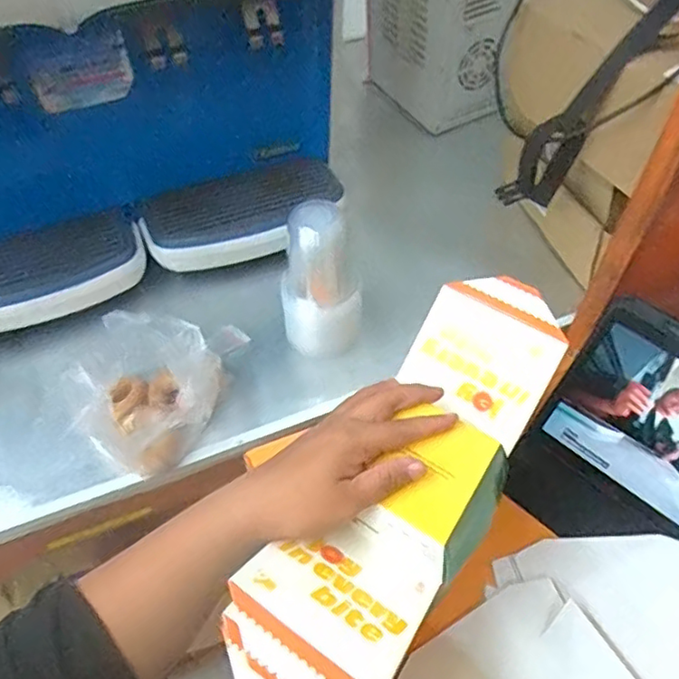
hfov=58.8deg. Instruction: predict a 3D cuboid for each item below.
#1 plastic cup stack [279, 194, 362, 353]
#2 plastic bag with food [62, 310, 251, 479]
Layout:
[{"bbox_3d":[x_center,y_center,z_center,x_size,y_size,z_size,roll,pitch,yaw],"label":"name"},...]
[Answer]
[{"bbox_3d":[-0.023,-0.060,0.666,0.084,0.177,0.063,21,55,16],"label":"plastic cup stack"},{"bbox_3d":[-0.177,0.042,0.636,0.183,0.089,0.154,-19,54,-14],"label":"plastic bag with food"}]

